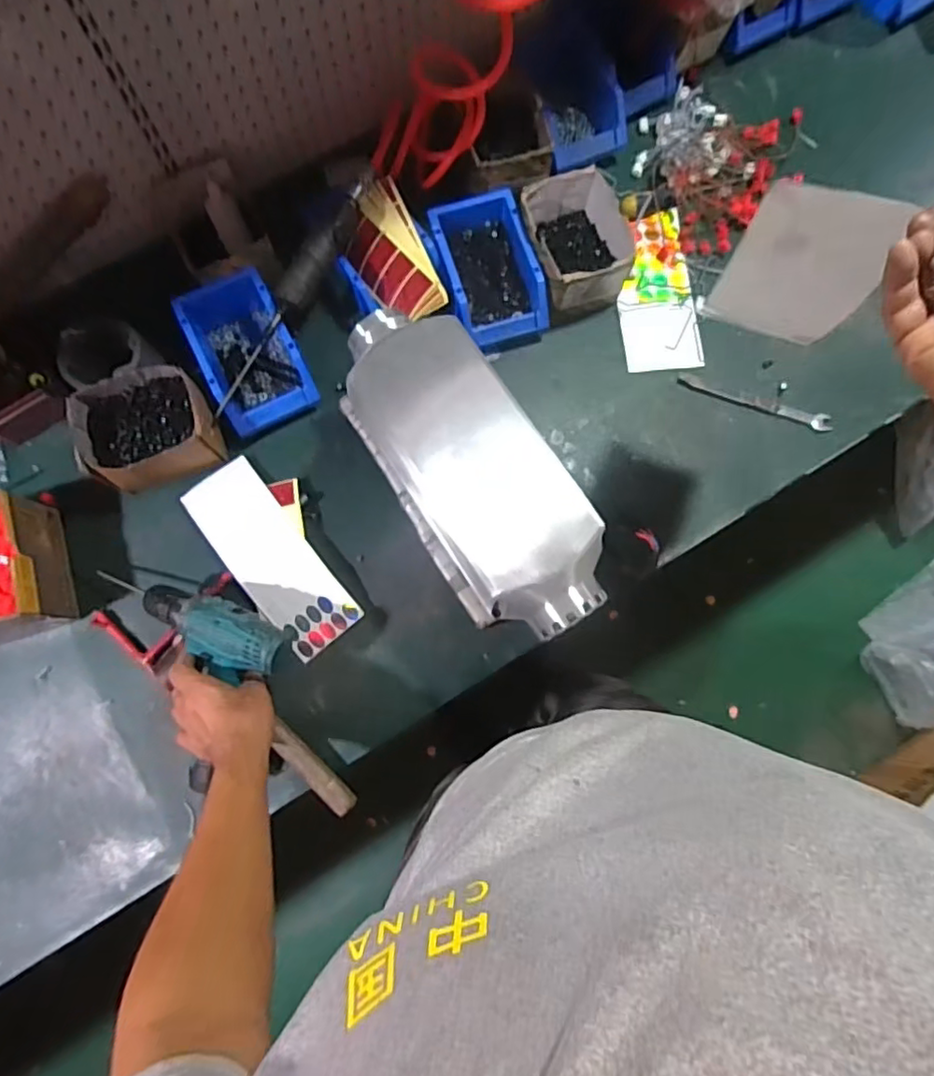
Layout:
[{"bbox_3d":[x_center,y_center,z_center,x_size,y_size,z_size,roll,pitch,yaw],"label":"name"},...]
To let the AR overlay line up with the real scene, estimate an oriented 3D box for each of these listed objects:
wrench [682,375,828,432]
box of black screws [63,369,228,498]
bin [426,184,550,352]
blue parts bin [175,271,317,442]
[{"bbox_3d":[0.381,-0.179,0.813,0.205,0.007,0.023,17,78,3],"label":"wrench"},{"bbox_3d":[-0.380,-0.130,0.740,0.153,0.067,0.128,-18,78,-4],"label":"box of black screws"},{"bbox_3d":[0.023,-0.351,0.806,0.122,0.070,0.189,-20,78,-5],"label":"bin"},{"bbox_3d":[-0.275,-0.237,0.777,0.120,0.079,0.191,-23,79,-5],"label":"blue parts bin"}]

